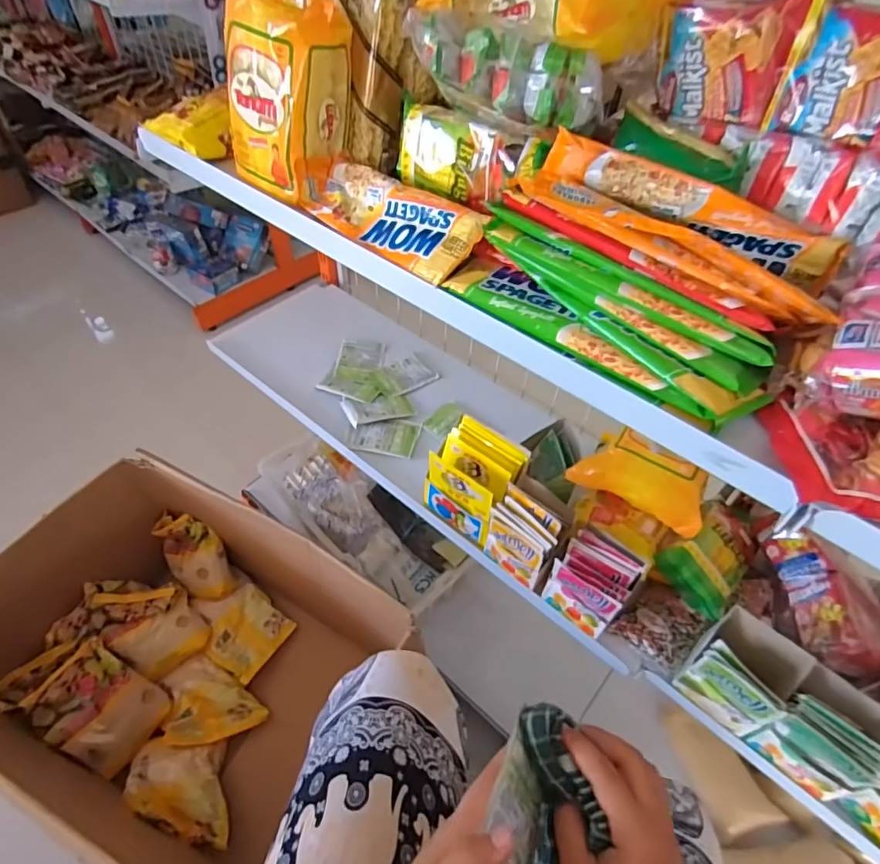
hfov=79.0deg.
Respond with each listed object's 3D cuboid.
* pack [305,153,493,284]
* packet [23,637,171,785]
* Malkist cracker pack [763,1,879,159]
[{"bbox_3d":[-0.059,-0.224,0.540,0.064,0.048,0.230,-36,60,-29],"label":"pack"},{"bbox_3d":[-0.573,0.468,0.903,0.190,0.036,0.144,46,69,-11],"label":"packet"},{"bbox_3d":[0.309,-0.258,0.389,0.095,0.082,0.039,34,50,28],"label":"Malkist cracker pack"}]

